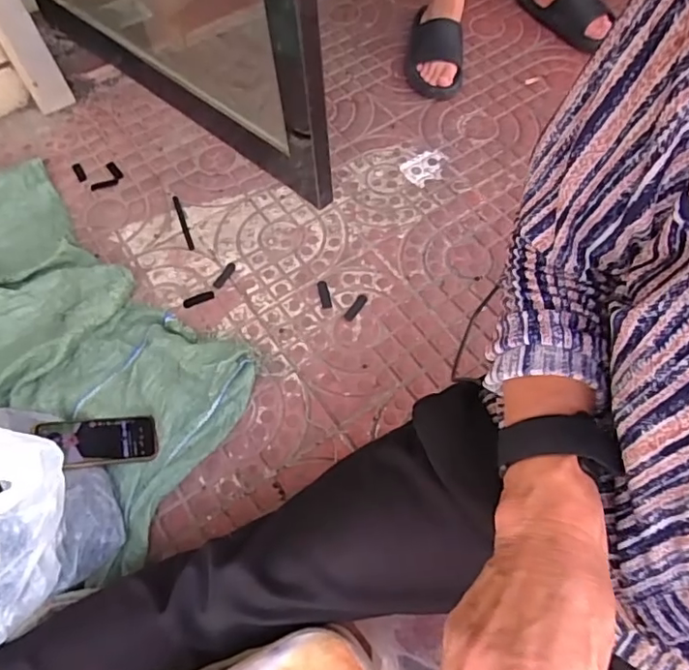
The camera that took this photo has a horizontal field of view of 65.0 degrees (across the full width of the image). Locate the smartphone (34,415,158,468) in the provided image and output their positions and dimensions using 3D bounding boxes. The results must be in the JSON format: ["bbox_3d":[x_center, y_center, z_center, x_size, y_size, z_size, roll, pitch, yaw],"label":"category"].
[{"bbox_3d":[-0.361,0.155,0.800,0.153,0.010,0.082,-2,48,-28],"label":"smartphone"}]

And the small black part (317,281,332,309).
[{"bbox_3d":[-0.036,-0.073,0.956,0.018,0.007,0.059,-11,62,-4],"label":"small black part"}]

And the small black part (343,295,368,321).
[{"bbox_3d":[0.020,-0.048,0.940,0.019,0.004,0.059,30,66,16],"label":"small black part"}]

